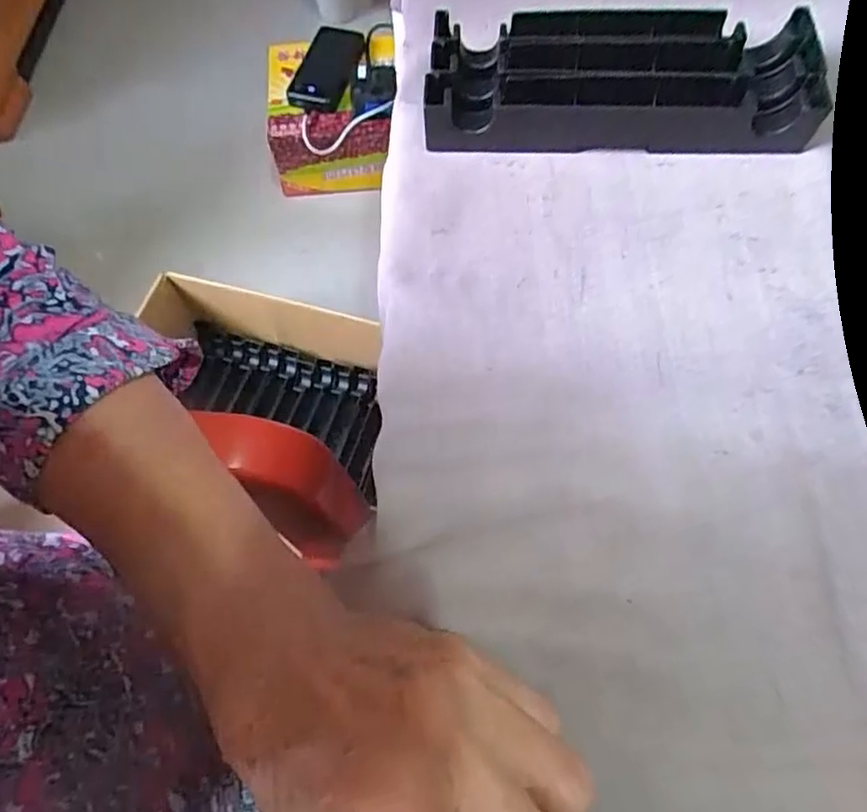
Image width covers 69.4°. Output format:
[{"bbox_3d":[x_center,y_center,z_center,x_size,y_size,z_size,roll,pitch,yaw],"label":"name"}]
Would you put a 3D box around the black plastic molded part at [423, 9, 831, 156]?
[{"bbox_3d":[0.096,-0.172,0.331,0.194,0.030,0.073,1,66,4],"label":"black plastic molded part"}]

